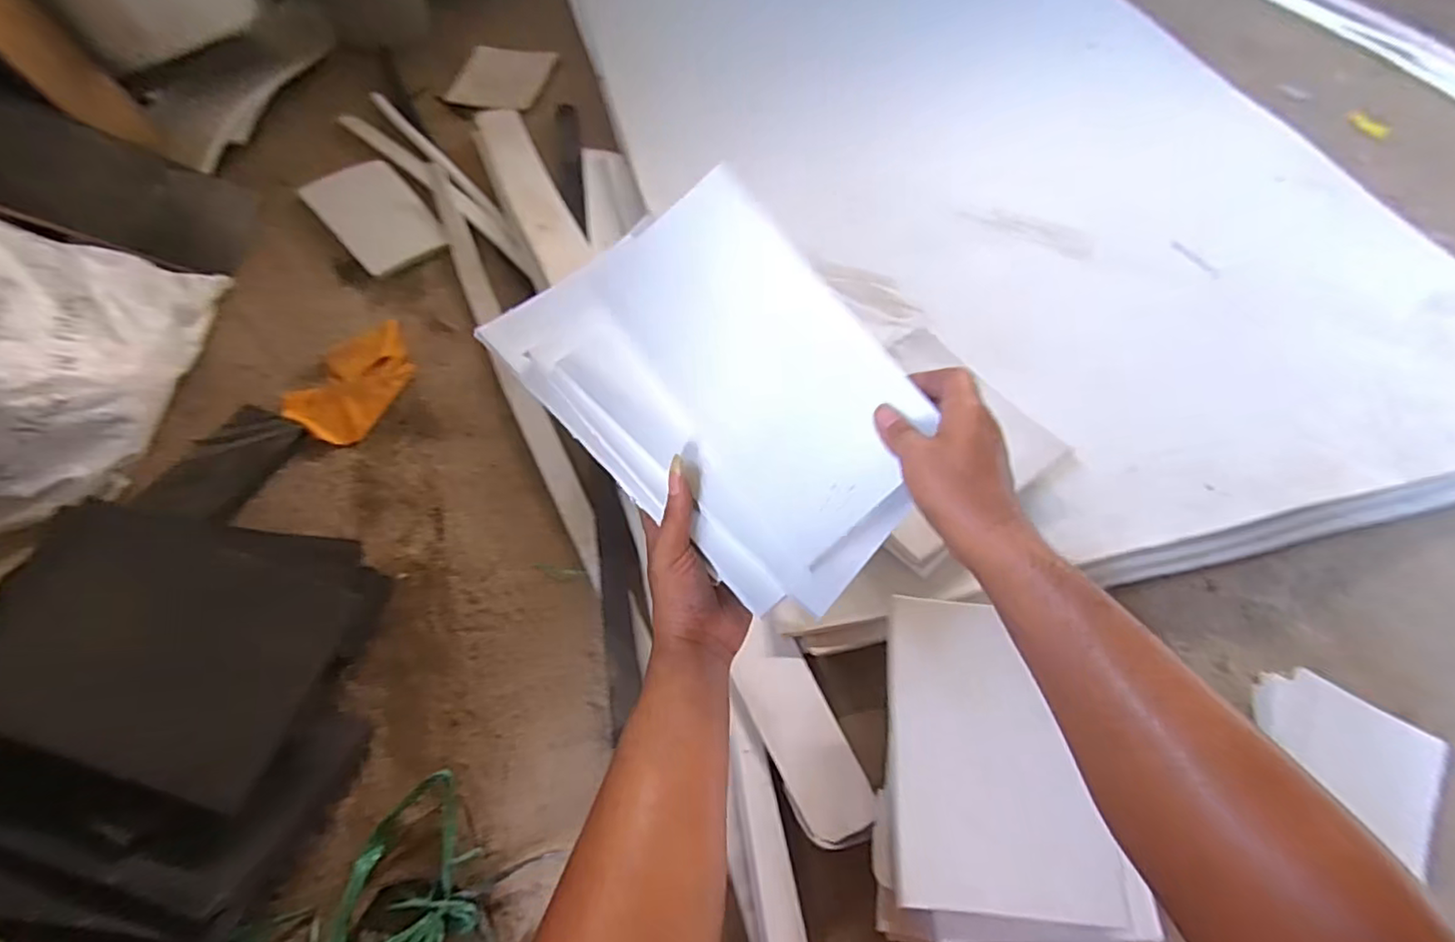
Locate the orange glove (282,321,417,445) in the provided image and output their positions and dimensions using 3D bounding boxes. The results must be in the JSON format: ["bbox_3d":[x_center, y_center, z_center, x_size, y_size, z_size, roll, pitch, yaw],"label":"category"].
[{"bbox_3d":[-0.540,-0.136,0.938,0.130,0.022,0.206,20,64,10],"label":"orange glove"}]

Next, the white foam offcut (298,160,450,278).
[{"bbox_3d":[-0.608,-0.445,1.100,0.147,0.015,0.294,-37,68,-18],"label":"white foam offcut"}]

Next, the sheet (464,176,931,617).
[{"bbox_3d":[0.000,-0.057,0.470,0.213,0.016,0.307,-42,84,4],"label":"sheet"}]

